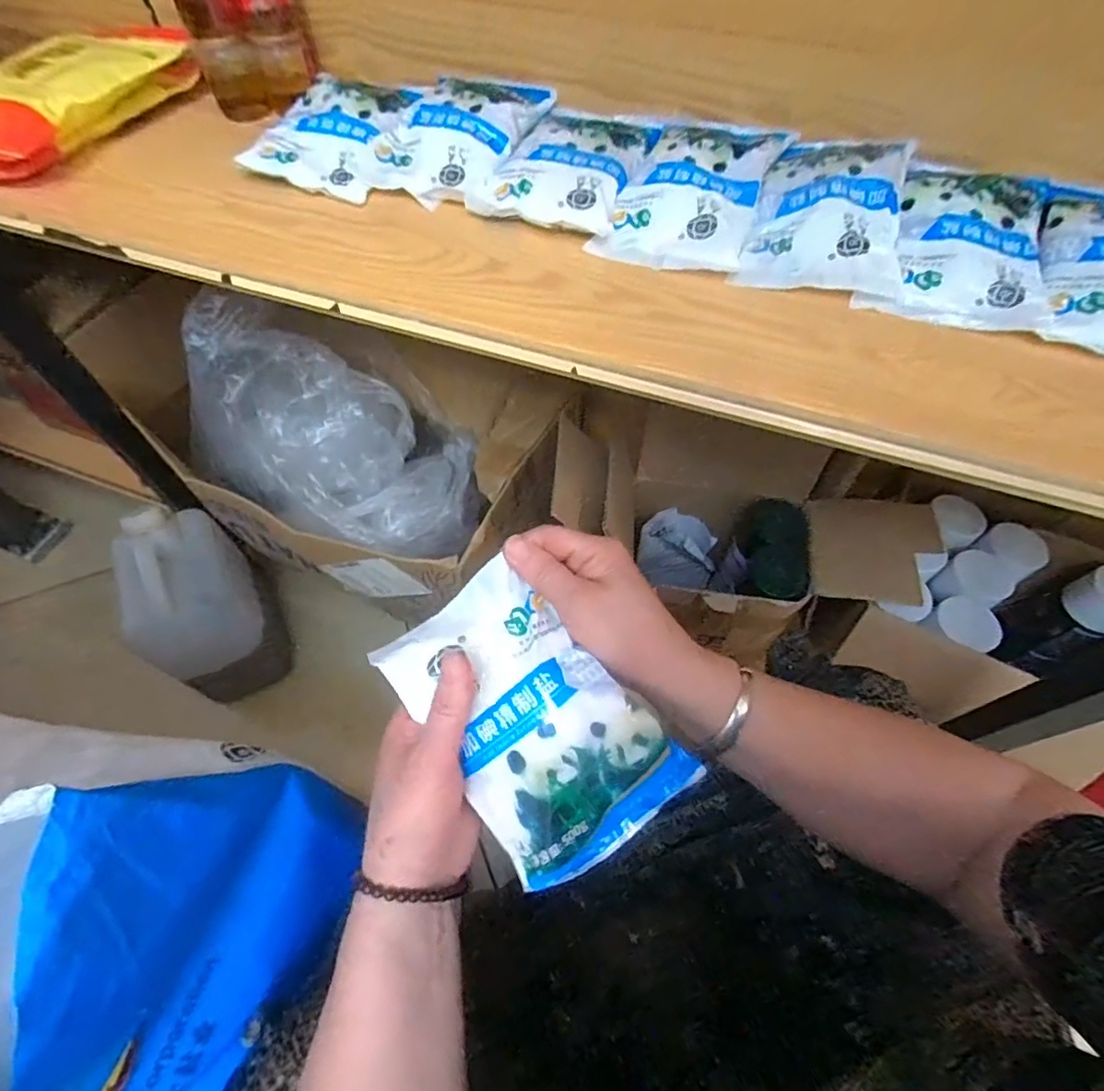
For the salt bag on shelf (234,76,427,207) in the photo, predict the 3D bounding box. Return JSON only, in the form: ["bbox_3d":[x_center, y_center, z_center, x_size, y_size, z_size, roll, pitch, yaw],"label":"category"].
[{"bbox_3d":[-0.187,-0.357,0.488,0.110,0.031,0.139,15,59,9],"label":"salt bag on shelf"}]

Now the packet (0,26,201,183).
[{"bbox_3d":[-0.434,-0.419,0.517,0.110,0.045,0.261,21,60,13],"label":"packet"}]

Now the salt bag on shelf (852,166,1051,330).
[{"bbox_3d":[0.296,-0.221,0.403,0.103,0.028,0.153,21,60,12],"label":"salt bag on shelf"}]

